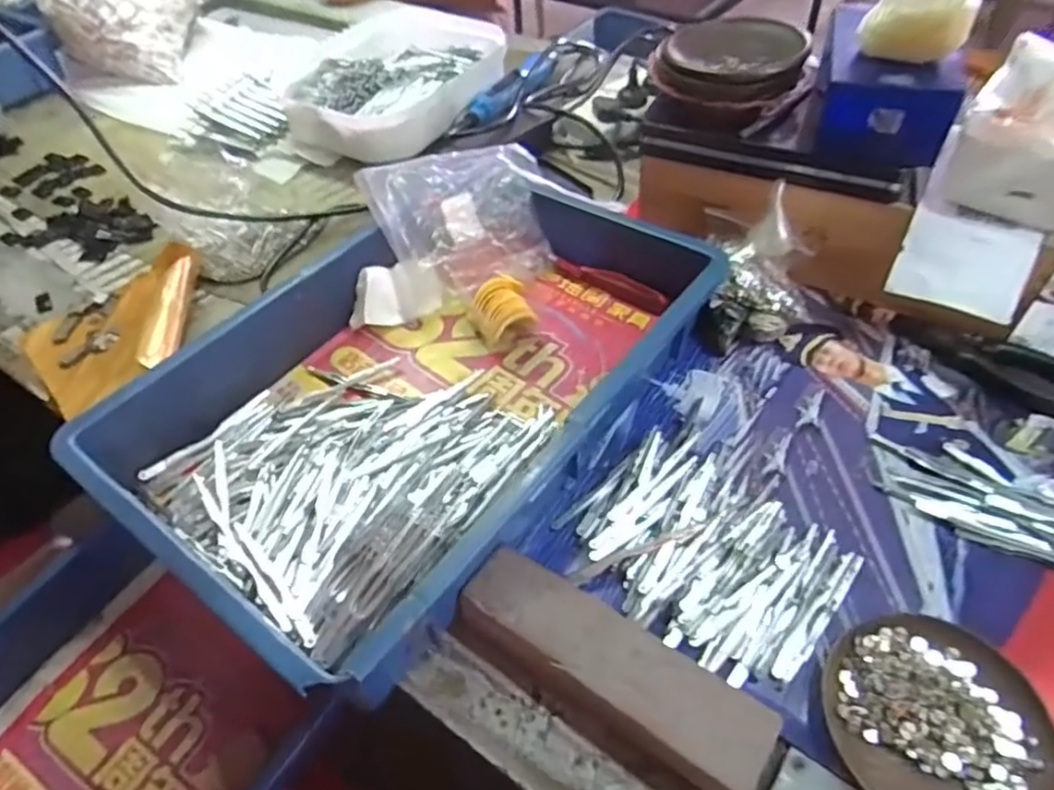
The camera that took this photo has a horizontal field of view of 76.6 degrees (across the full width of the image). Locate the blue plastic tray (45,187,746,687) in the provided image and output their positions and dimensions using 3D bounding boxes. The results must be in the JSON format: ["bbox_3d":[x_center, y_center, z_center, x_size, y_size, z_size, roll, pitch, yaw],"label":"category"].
[{"bbox_3d":[-0.070,-0.020,0.513,0.283,0.077,0.435,28,58,25],"label":"blue plastic tray"}]

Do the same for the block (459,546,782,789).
[{"bbox_3d":[0.046,0.155,0.380,0.184,0.040,0.053,26,56,24],"label":"block"}]

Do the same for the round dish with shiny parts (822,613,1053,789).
[{"bbox_3d":[0.224,0.176,0.363,0.113,0.021,0.116,-2,50,3],"label":"round dish with shiny parts"}]

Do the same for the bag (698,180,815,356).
[{"bbox_3d":[0.191,-0.103,0.563,0.090,0.101,0.116,12,51,14],"label":"bag"}]

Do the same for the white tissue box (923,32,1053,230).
[{"bbox_3d":[0.381,-0.202,0.493,0.097,0.111,0.118,31,59,27],"label":"white tissue box"}]

